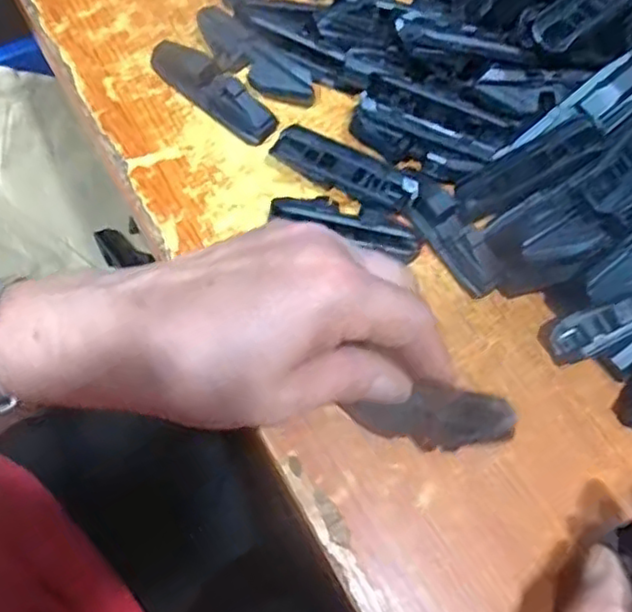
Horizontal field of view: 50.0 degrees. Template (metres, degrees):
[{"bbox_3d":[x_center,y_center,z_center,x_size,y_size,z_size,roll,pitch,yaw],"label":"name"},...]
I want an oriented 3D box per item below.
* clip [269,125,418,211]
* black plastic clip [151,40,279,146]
[{"bbox_3d":[0.013,-0.066,0.330,0.072,0.008,0.022,29,69,5],"label":"clip"},{"bbox_3d":[-0.053,-0.112,0.340,0.074,0.020,0.021,39,70,9],"label":"black plastic clip"}]

